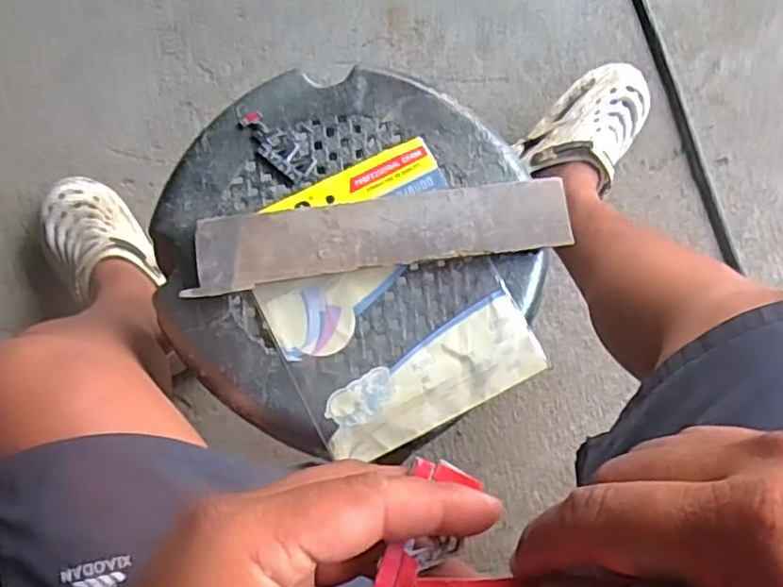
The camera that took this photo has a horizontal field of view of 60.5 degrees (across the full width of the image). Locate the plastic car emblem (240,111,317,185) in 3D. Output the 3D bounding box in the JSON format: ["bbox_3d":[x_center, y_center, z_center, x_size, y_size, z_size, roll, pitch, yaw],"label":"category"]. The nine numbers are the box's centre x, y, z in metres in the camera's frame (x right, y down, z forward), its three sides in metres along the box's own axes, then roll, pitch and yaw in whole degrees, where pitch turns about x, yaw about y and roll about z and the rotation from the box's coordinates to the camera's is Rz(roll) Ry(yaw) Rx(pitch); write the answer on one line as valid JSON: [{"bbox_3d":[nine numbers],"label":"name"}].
[{"bbox_3d":[-0.097,-0.122,0.559,0.074,0.005,0.029,41,80,10],"label":"plastic car emblem"}]

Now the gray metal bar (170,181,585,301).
[{"bbox_3d":[-0.006,-0.047,0.527,0.289,0.006,0.057,-8,80,-3],"label":"gray metal bar"}]

